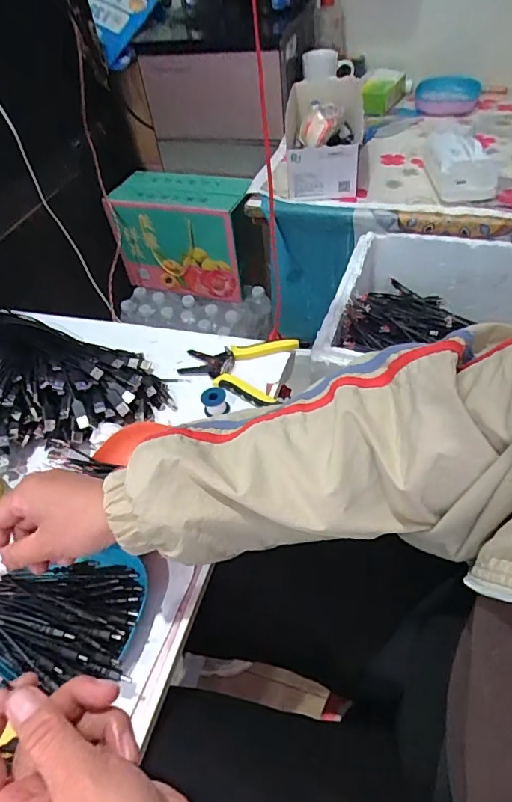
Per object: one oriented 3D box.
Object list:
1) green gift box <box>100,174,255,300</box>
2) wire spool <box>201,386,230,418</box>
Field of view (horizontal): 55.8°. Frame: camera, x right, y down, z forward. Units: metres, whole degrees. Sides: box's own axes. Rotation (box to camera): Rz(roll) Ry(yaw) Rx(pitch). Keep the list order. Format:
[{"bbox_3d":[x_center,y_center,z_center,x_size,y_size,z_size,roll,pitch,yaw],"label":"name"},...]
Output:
[{"bbox_3d":[-0.162,-0.407,1.192,0.330,0.237,0.156,13,52,17],"label":"green gift box"},{"bbox_3d":[-0.049,0.002,0.583,0.030,0.028,0.025,-17,49,-8],"label":"wire spool"}]

